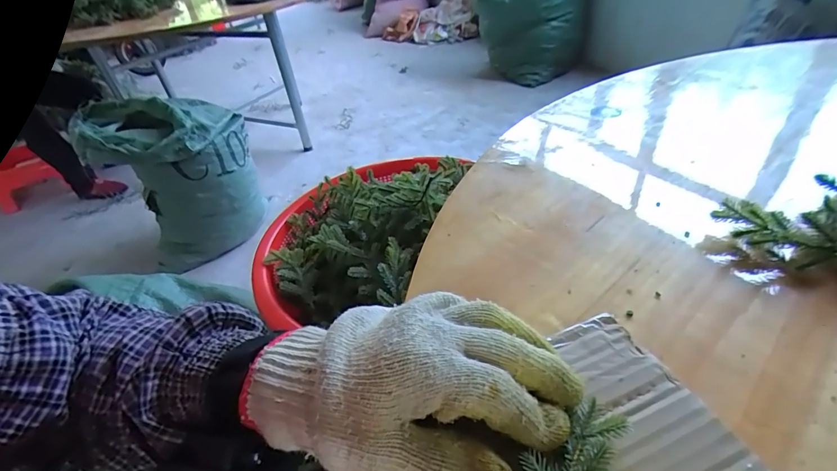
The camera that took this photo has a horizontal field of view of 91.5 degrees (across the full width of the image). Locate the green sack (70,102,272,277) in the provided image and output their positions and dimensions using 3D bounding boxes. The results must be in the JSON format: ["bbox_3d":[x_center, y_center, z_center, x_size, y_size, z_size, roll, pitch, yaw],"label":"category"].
[{"bbox_3d":[-0.806,-0.179,1.438,0.456,0.564,0.343,-29,43,-24],"label":"green sack"}]

